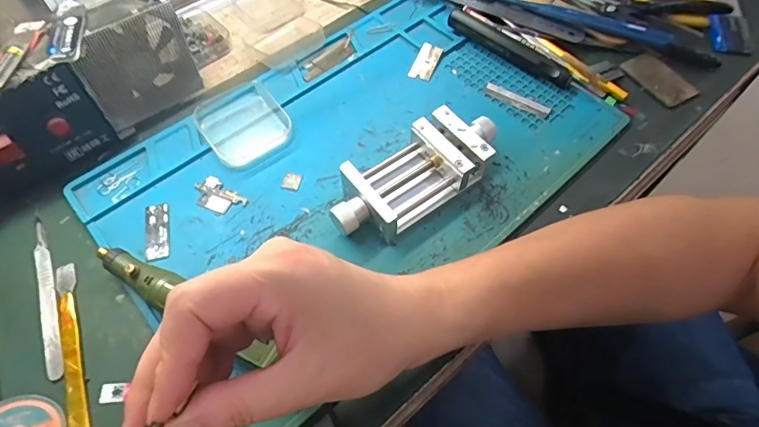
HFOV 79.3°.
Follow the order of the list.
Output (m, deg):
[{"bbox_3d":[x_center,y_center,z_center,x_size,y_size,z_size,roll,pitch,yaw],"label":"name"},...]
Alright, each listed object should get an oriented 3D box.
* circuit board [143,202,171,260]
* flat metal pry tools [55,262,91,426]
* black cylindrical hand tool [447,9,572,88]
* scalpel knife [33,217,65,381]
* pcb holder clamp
[{"bbox_3d":[-0.156,0.012,0.321,0.017,0.004,0.045,-12,60,-9],"label":"circuit board"},{"bbox_3d":[-0.189,0.082,0.282,0.012,0.004,0.118,-20,62,-13],"label":"flat metal pry tools"},{"bbox_3d":[0.115,-0.149,0.412,0.123,0.018,0.019,35,65,19],"label":"black cylindrical hand tool"},{"bbox_3d":[-0.217,0.052,0.300,0.012,0.004,0.118,-22,62,-14],"label":"scalpel knife"},{"bbox_3d":[0.026,-0.030,0.327,0.135,0.034,0.060,-35,65,-19],"label":"pcb holder clamp"}]

